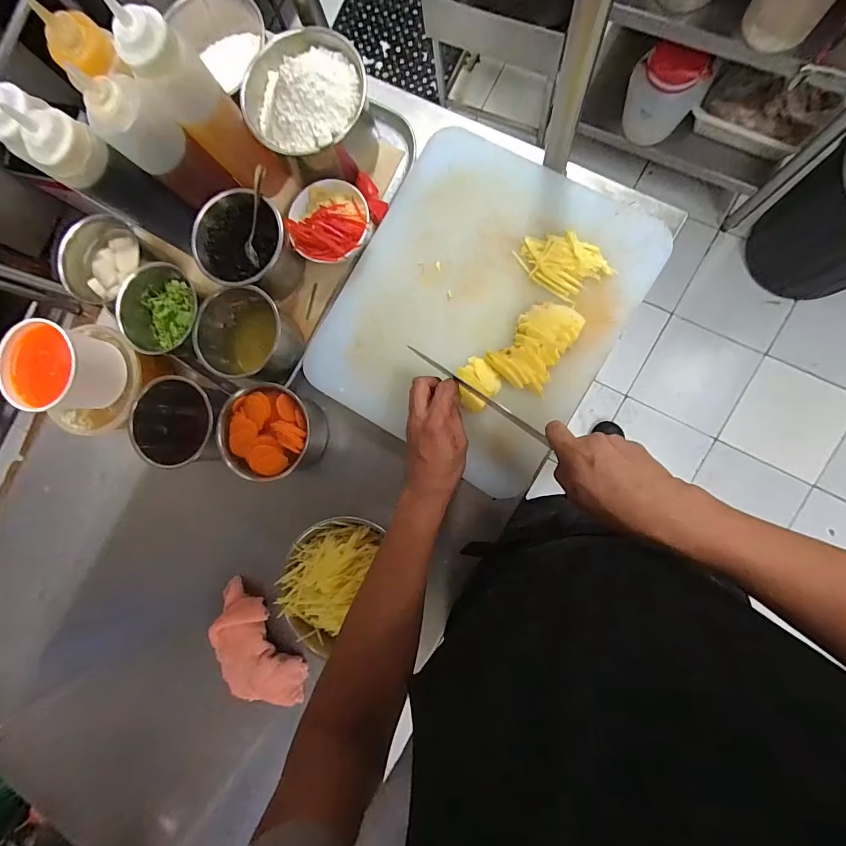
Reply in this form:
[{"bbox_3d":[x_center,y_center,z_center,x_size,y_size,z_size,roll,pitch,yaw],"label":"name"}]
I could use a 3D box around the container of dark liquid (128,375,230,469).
[{"bbox_3d":[-0.322,-0.001,0.576,0.119,0.103,0.115,-3,88,10],"label":"container of dark liquid"}]

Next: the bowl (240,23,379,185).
[{"bbox_3d":[-0.144,-0.407,0.530,0.144,0.128,0.149,0,88,10],"label":"bowl"}]

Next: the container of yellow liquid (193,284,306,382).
[{"bbox_3d":[-0.237,-0.117,0.549,0.121,0.094,0.112,9,90,10],"label":"container of yellow liquid"}]

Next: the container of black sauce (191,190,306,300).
[{"bbox_3d":[-0.230,-0.235,0.547,0.117,0.087,0.117,0,88,10],"label":"container of black sauce"}]

